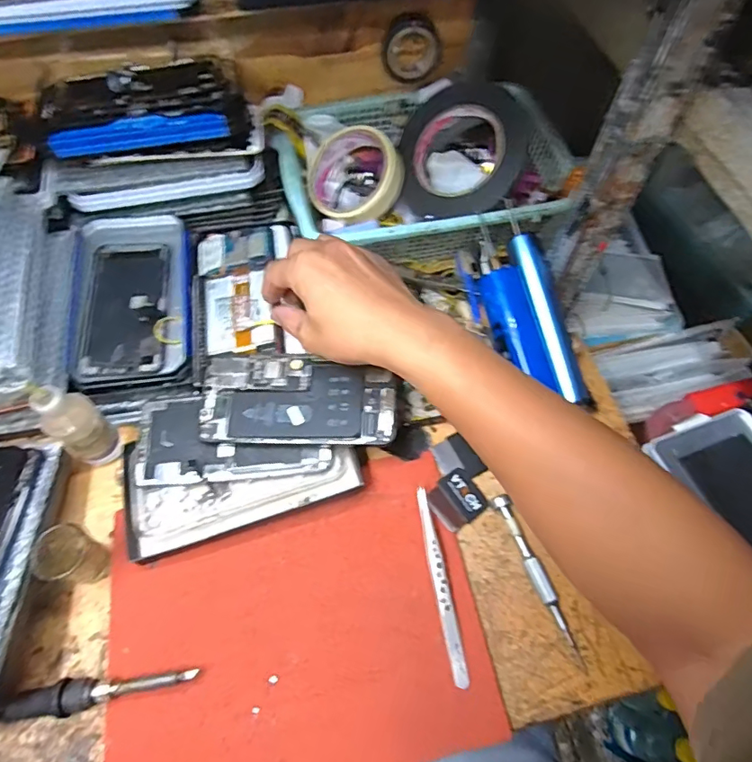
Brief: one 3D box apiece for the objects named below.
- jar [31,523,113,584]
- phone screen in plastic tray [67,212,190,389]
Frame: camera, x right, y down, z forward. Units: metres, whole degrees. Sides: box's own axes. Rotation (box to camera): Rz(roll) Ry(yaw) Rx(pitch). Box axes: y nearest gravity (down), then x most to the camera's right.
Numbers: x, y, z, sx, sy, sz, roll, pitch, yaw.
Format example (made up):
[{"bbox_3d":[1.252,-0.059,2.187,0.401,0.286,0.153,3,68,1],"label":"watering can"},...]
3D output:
[{"bbox_3d":[-0.217,0.124,0.368,0.036,0.037,0.037,3,61,1],"label":"jar"},{"bbox_3d":[-0.220,-0.081,0.463,0.098,0.019,0.175,-9,62,-5],"label":"phone screen in plastic tray"}]

